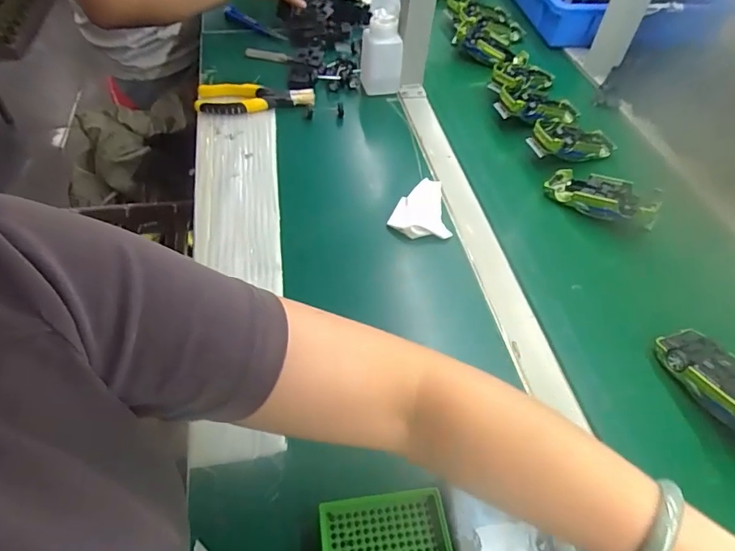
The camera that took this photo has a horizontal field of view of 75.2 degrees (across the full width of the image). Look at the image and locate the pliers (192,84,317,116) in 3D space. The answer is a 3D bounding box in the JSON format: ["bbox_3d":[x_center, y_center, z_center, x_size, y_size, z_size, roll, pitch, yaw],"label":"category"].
[{"bbox_3d":[-0.165,-0.261,0.703,0.166,0.016,0.055,-5,52,-8],"label":"pliers"}]

